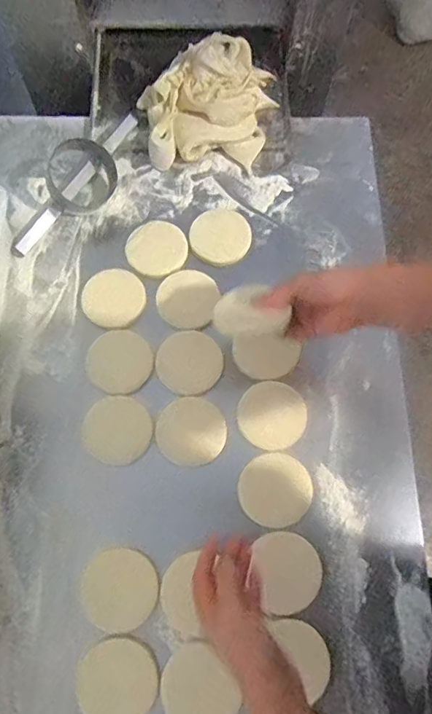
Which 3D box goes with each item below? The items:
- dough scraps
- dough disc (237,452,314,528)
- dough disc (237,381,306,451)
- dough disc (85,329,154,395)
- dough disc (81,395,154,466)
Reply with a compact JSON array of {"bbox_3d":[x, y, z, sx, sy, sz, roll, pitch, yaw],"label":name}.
[{"bbox_3d":[-0.013,-0.433,0.795,0.223,0.074,0.220,1,72,0],"label":"dough scraps"},{"bbox_3d":[0.080,0.177,0.632,0.094,0.011,0.093,0,72,0],"label":"dough disc"},{"bbox_3d":[0.078,0.080,0.657,0.092,0.016,0.091,0,72,0],"label":"dough disc"},{"bbox_3d":[-0.137,0.007,0.682,0.090,0.012,0.090,0,72,0],"label":"dough disc"},{"bbox_3d":[-0.135,0.100,0.652,0.090,0.012,0.089,0,72,0],"label":"dough disc"}]

